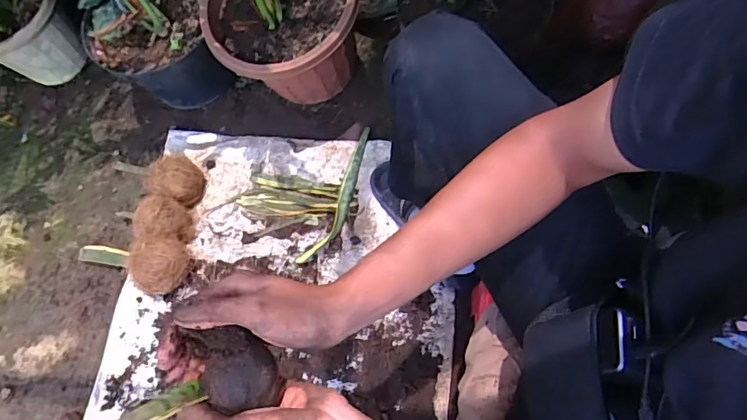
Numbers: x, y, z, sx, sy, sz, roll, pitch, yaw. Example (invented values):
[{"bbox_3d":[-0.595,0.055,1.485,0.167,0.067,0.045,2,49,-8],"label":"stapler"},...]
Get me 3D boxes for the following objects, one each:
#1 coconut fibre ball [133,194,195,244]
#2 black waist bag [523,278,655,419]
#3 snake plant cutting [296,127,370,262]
[{"bbox_3d":[-0.403,0.029,0.924,0.088,0.087,0.090,-4,66,9],"label":"coconut fibre ball"},{"bbox_3d":[0.196,0.162,0.436,0.060,0.141,0.186,12,77,-16],"label":"black waist bag"},{"bbox_3d":[-0.058,-0.028,0.936,0.048,0.030,0.296,19,71,18],"label":"snake plant cutting"}]

